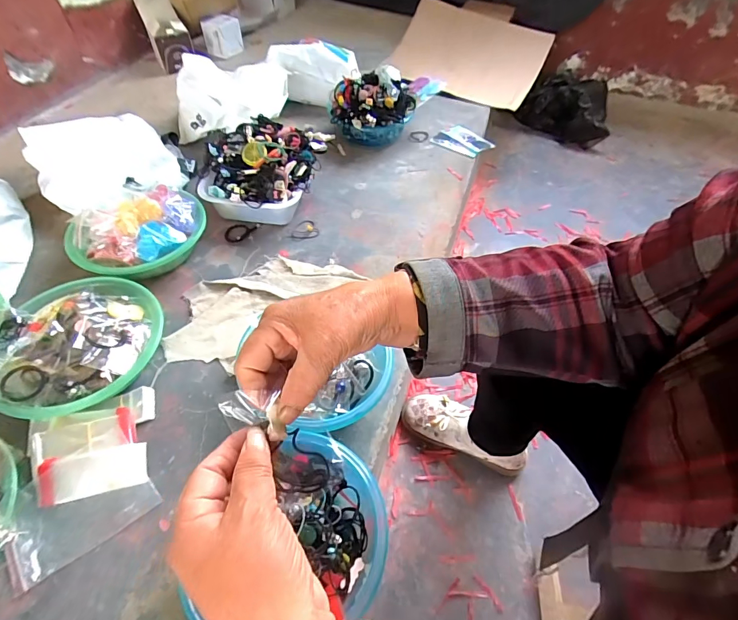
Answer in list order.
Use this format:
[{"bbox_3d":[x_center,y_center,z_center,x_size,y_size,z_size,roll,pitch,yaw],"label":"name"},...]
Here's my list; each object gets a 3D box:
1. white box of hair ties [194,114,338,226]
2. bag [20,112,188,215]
[{"bbox_3d":[-0.232,-0.303,0.870,0.229,0.135,0.255,15,53,10],"label":"white box of hair ties"},{"bbox_3d":[-0.582,-0.331,0.883,0.269,0.111,0.229,-27,57,-21],"label":"bag"}]

